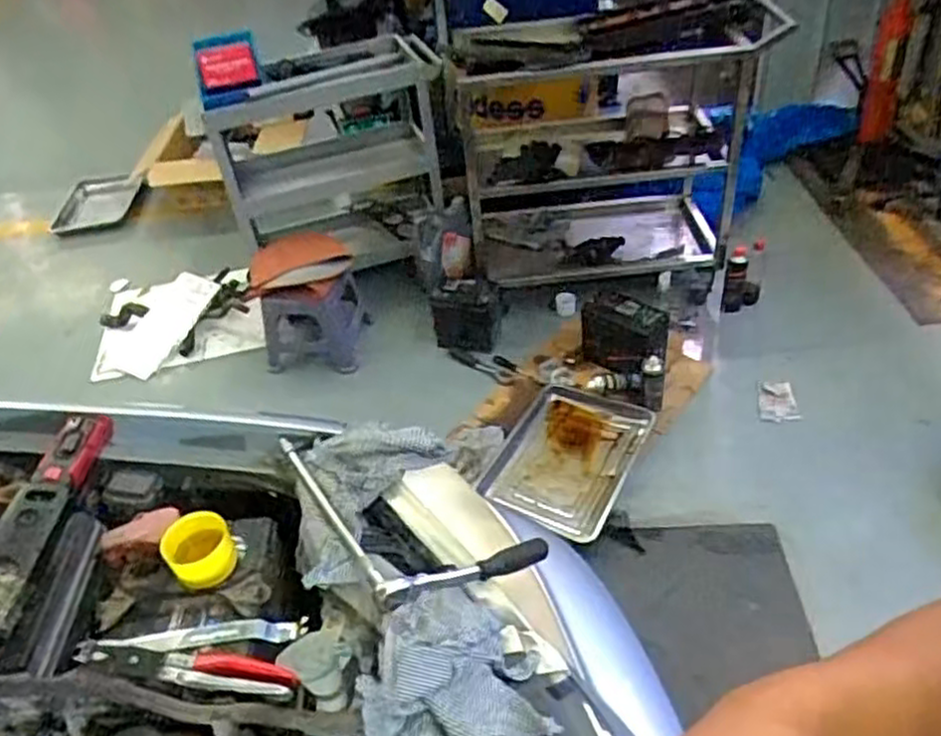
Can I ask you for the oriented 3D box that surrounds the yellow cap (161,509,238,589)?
[{"bbox_3d":[-0.302,0.202,0.845,0.069,0.043,0.075,-4,41,4],"label":"yellow cap"}]

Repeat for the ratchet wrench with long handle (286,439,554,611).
[{"bbox_3d":[-0.074,0.152,0.896,0.198,0.051,0.301,-26,44,-20],"label":"ratchet wrench with long handle"}]

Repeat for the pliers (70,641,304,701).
[{"bbox_3d":[-0.284,0.296,0.748,0.224,0.030,0.039,1,42,10],"label":"pliers"}]

